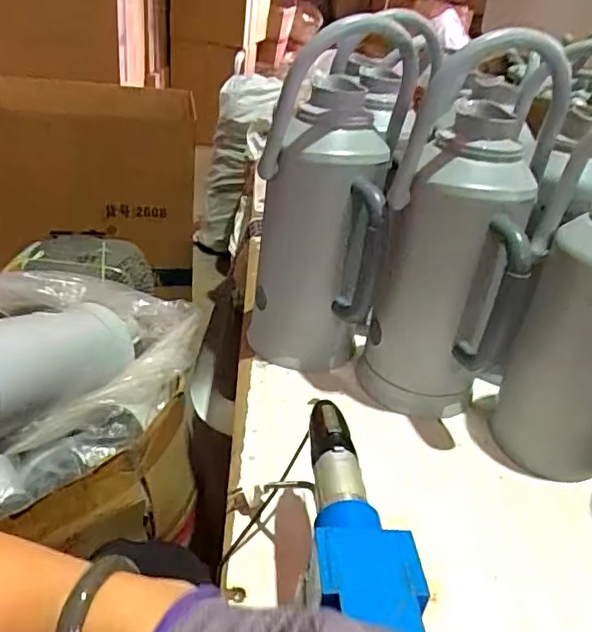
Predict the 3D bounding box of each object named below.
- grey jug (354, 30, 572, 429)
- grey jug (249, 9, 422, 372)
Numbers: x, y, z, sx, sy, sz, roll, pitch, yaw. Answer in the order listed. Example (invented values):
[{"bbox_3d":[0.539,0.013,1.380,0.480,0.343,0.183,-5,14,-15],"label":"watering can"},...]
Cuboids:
[{"bbox_3d":[0.196,-0.084,0.724,0.169,0.453,0.135,16,31,16],"label":"grey jug"},{"bbox_3d":[0.035,-0.129,0.779,0.171,0.445,0.147,11,30,7],"label":"grey jug"}]

